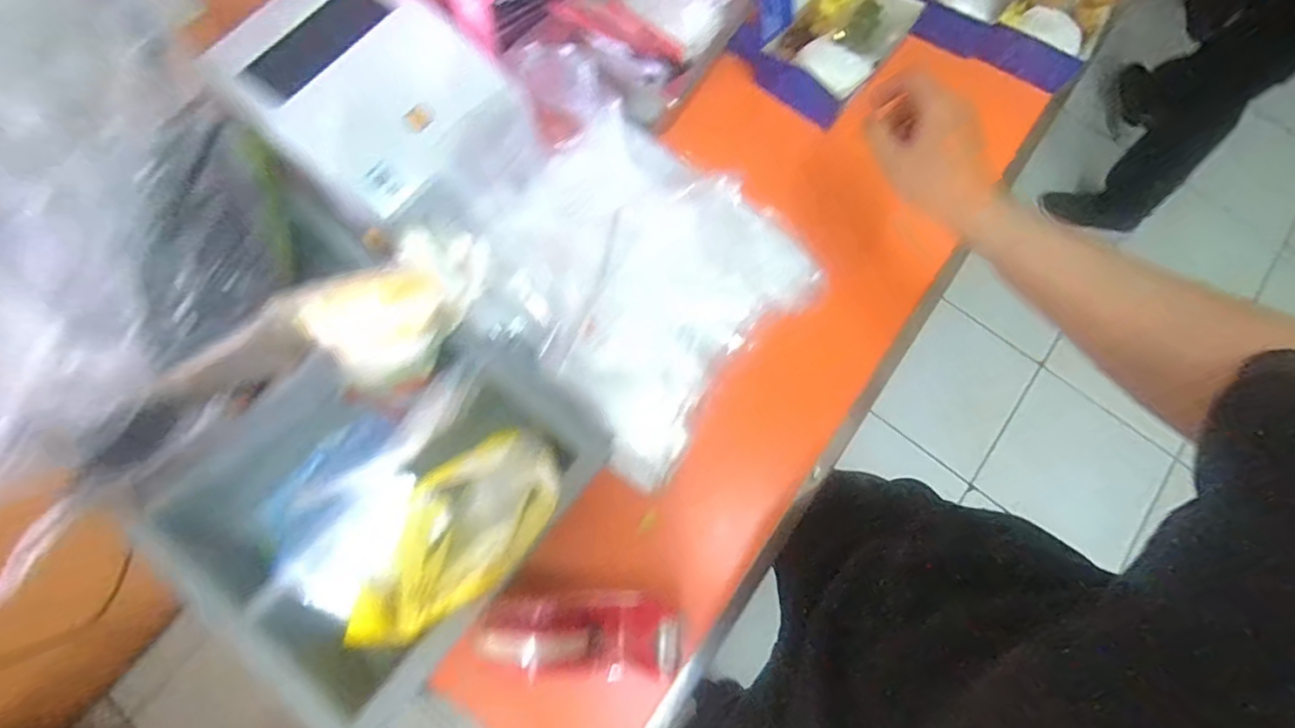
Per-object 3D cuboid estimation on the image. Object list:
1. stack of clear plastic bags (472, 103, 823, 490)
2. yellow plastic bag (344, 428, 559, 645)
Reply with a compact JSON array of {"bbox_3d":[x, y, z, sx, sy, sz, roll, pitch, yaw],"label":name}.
[{"bbox_3d":[-0.006,-0.086,0.552,0.277,0.031,0.285,43,78,-4],"label":"stack of clear plastic bags"},{"bbox_3d":[-0.146,0.138,0.443,0.089,0.058,0.182,35,56,7],"label":"yellow plastic bag"}]

